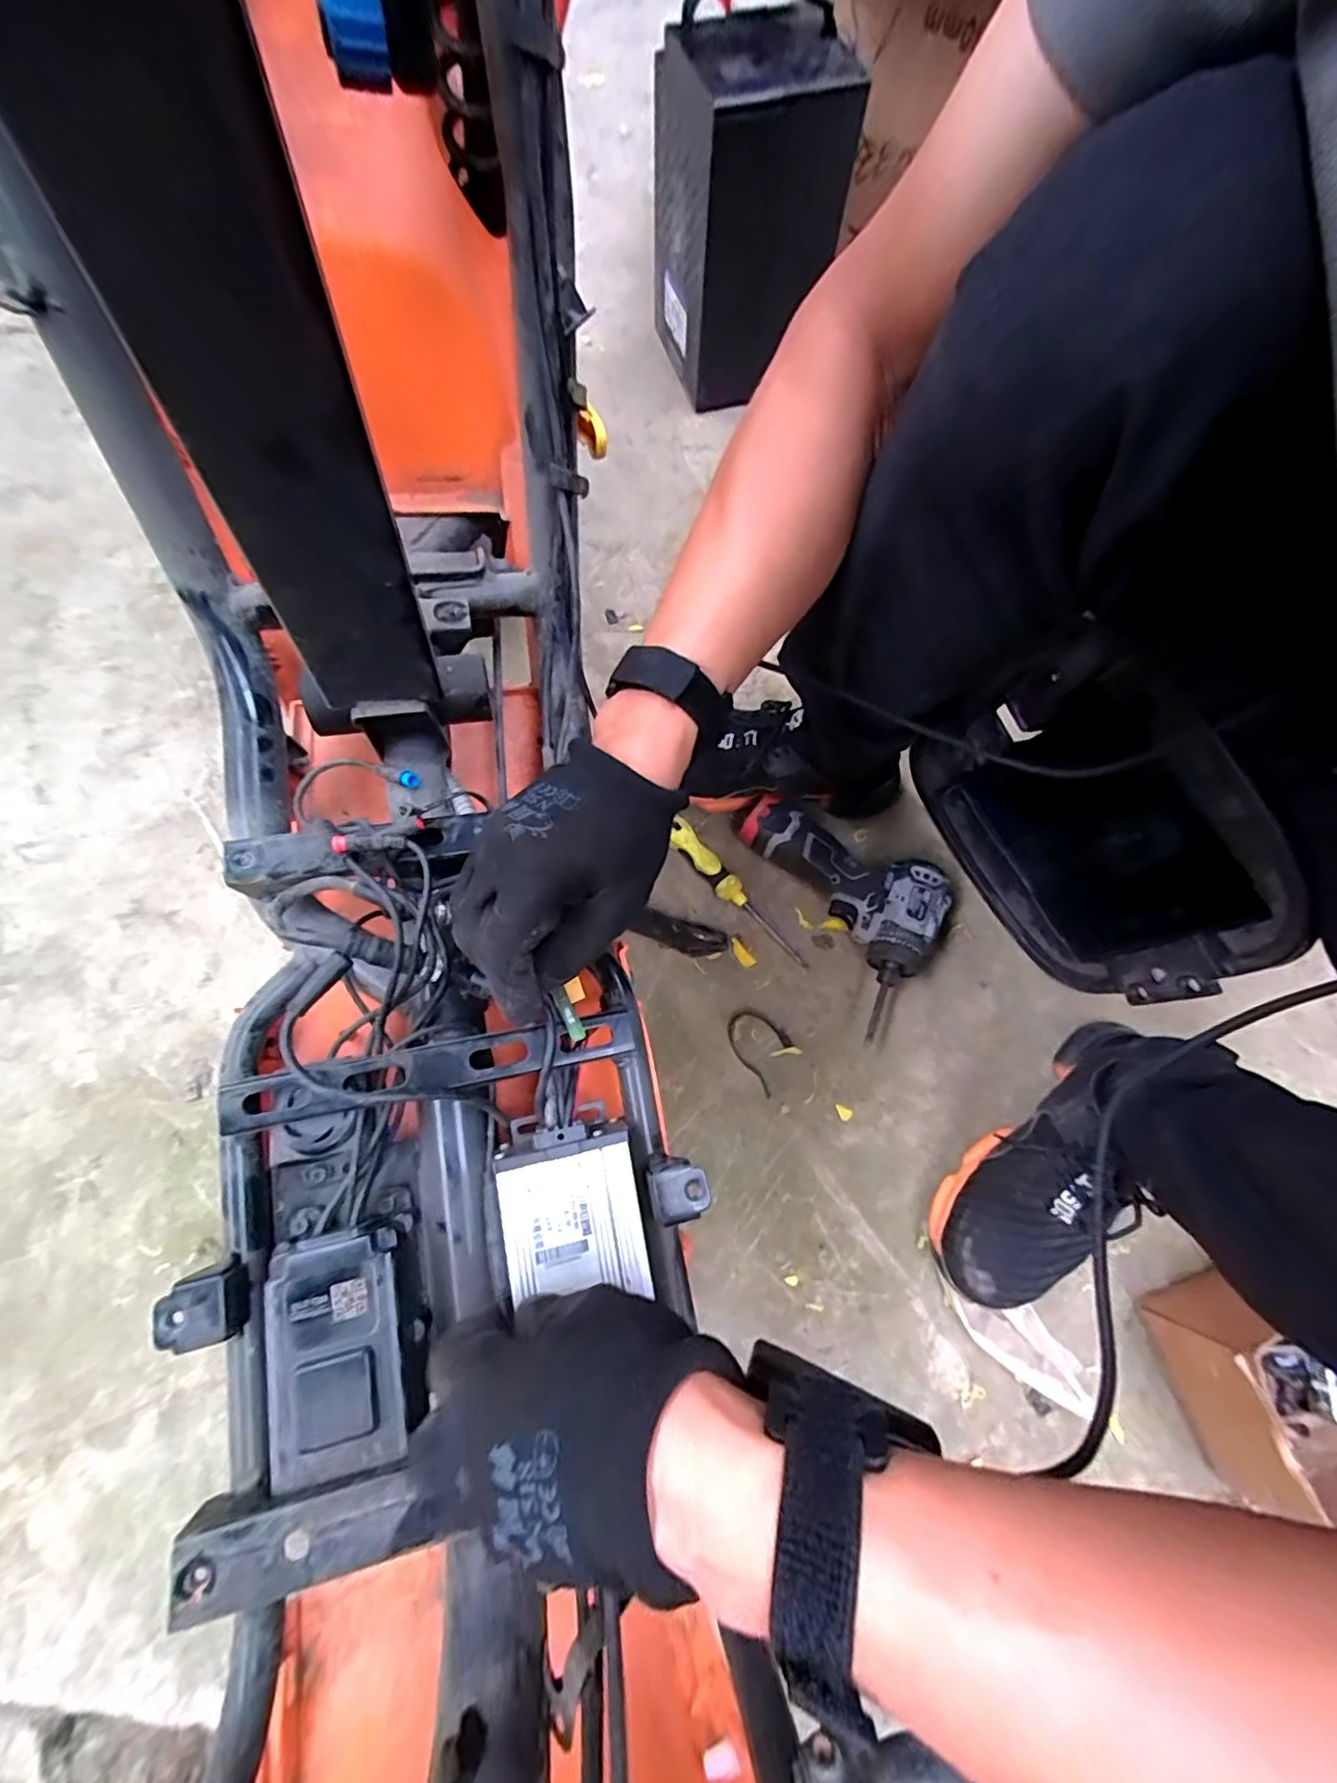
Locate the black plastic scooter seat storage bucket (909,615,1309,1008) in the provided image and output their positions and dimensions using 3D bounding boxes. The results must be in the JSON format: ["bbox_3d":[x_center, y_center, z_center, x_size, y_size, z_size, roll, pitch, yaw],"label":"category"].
[{"bbox_3d":[0.411,-0.079,0.517,0.215,0.231,0.262,-28,74,-10],"label":"black plastic scooter seat storage bucket"}]

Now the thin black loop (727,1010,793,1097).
[{"bbox_3d":[0.087,0.143,0.564,0.050,0.004,0.074,-36,76,-12],"label":"thin black loop"}]

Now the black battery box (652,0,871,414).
[{"bbox_3d":[0.089,-0.763,0.701,0.165,0.283,0.174,-17,73,-6],"label":"black battery box"}]

